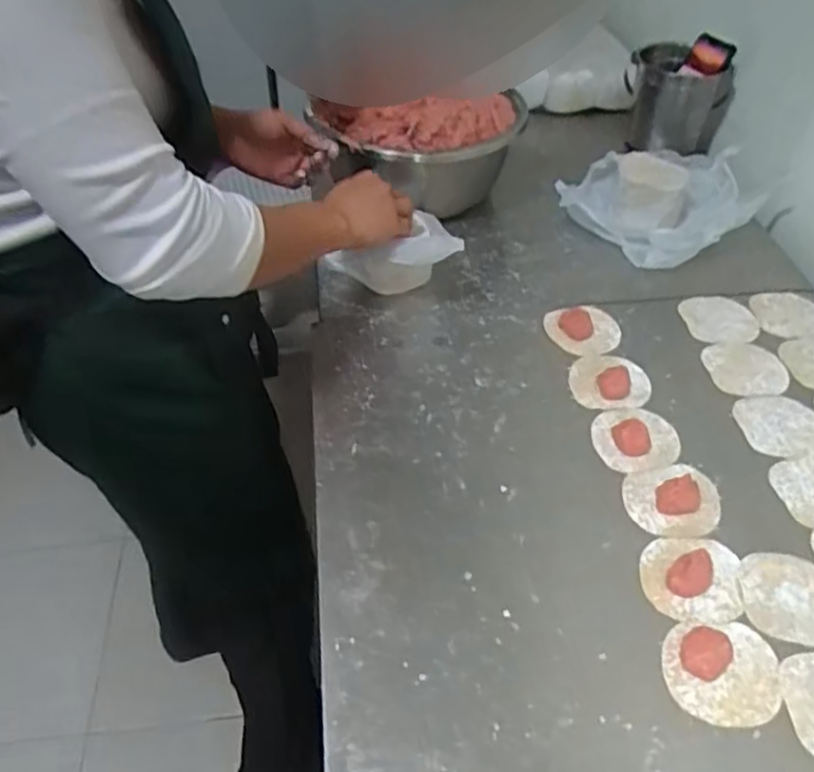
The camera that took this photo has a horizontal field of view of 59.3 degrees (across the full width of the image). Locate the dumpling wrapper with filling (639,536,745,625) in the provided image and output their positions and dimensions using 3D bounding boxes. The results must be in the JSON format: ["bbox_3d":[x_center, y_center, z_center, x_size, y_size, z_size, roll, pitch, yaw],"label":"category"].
[{"bbox_3d":[0.234,0.154,0.584,0.081,0.013,0.075,0,46,0],"label":"dumpling wrapper with filling"}]

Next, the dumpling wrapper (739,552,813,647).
[{"bbox_3d":[0.314,0.170,0.577,0.082,0.004,0.079,0,46,0],"label":"dumpling wrapper"}]

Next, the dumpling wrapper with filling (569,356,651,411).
[{"bbox_3d":[0.211,-0.005,0.743,0.080,0.013,0.073,0,46,0],"label":"dumpling wrapper with filling"}]

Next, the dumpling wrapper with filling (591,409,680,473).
[{"bbox_3d":[0.221,0.047,0.693,0.083,0.017,0.073,-10,47,-10],"label":"dumpling wrapper with filling"}]

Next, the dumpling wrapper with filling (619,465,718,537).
[{"bbox_3d":[0.238,0.098,0.638,0.080,0.019,0.075,-11,47,-10],"label":"dumpling wrapper with filling"}]

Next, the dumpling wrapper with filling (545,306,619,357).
[{"bbox_3d":[0.198,-0.064,0.800,0.082,0.009,0.071,-7,46,-7],"label":"dumpling wrapper with filling"}]

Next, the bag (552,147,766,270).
[{"bbox_3d":[0.332,-0.254,0.937,0.223,0.079,0.196,-26,51,-23],"label":"bag"}]

